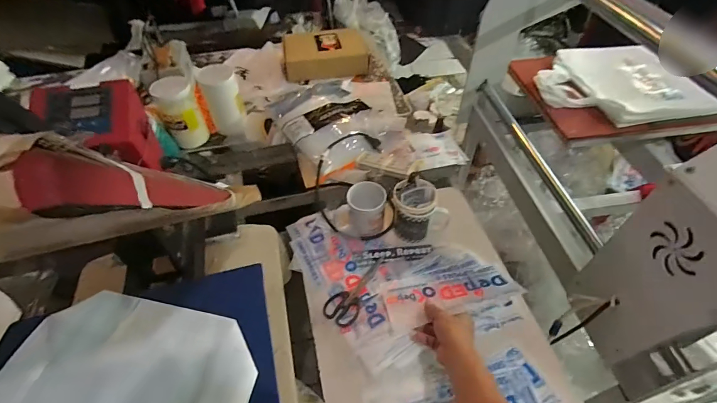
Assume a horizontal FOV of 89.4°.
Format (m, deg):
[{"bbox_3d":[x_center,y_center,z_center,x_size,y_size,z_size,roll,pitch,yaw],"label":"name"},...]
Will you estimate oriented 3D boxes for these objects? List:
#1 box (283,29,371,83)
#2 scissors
[{"bbox_3d":[-0.112,-0.484,1.195,0.276,0.079,0.169,-8,49,-6],"label":"box"},{"bbox_3d":[-0.004,0.172,0.714,0.067,0.004,0.156,27,54,22],"label":"scissors"}]

